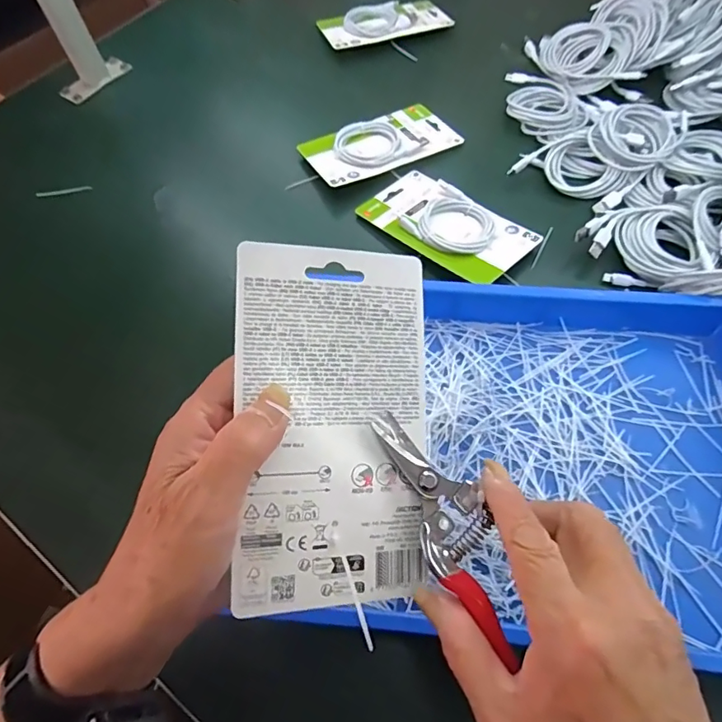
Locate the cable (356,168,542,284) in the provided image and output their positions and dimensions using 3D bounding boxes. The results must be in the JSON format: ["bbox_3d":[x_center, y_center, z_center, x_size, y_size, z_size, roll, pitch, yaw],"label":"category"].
[{"bbox_3d":[0.089,-0.148,0.528,0.175,0.015,0.090,39,70,21],"label":"cable"}]

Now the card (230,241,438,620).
[{"bbox_3d":[-0.013,0.032,0.256,0.096,0.004,0.178,1,85,-18],"label":"card"}]

